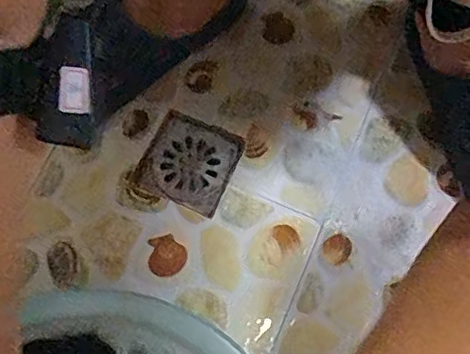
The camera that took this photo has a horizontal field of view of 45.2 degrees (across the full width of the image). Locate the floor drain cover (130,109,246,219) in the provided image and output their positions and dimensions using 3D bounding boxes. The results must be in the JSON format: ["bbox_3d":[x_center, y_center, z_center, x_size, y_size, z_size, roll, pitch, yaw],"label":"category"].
[{"bbox_3d":[-0.050,-0.017,0.626,0.098,0.012,0.100,24,70,7],"label":"floor drain cover"}]

